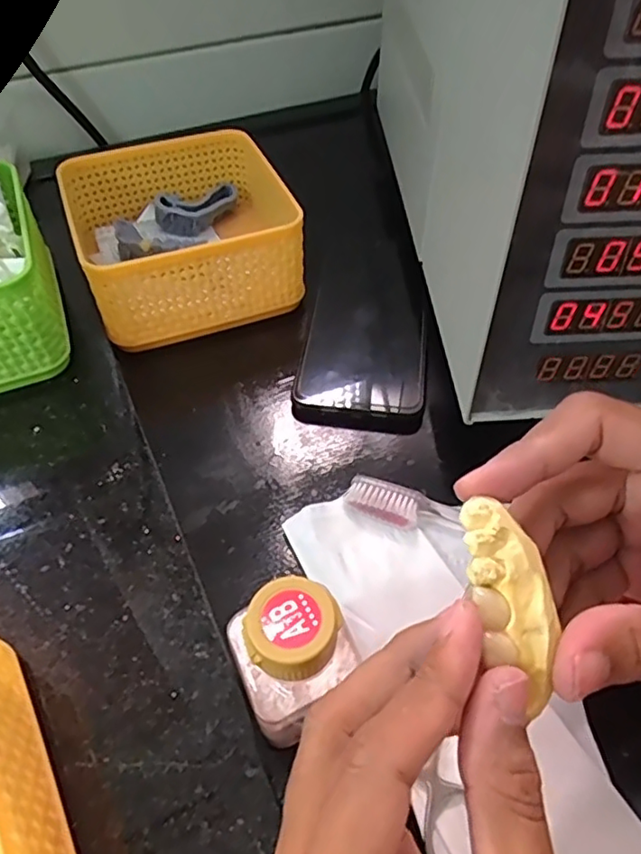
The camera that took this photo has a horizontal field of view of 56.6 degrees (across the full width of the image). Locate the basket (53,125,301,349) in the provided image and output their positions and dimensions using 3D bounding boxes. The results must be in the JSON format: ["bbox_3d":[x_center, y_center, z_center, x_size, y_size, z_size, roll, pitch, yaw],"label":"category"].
[{"bbox_3d":[-0.087,-0.128,0.391,0.132,0.060,0.129,-15,52,-14],"label":"basket"}]

